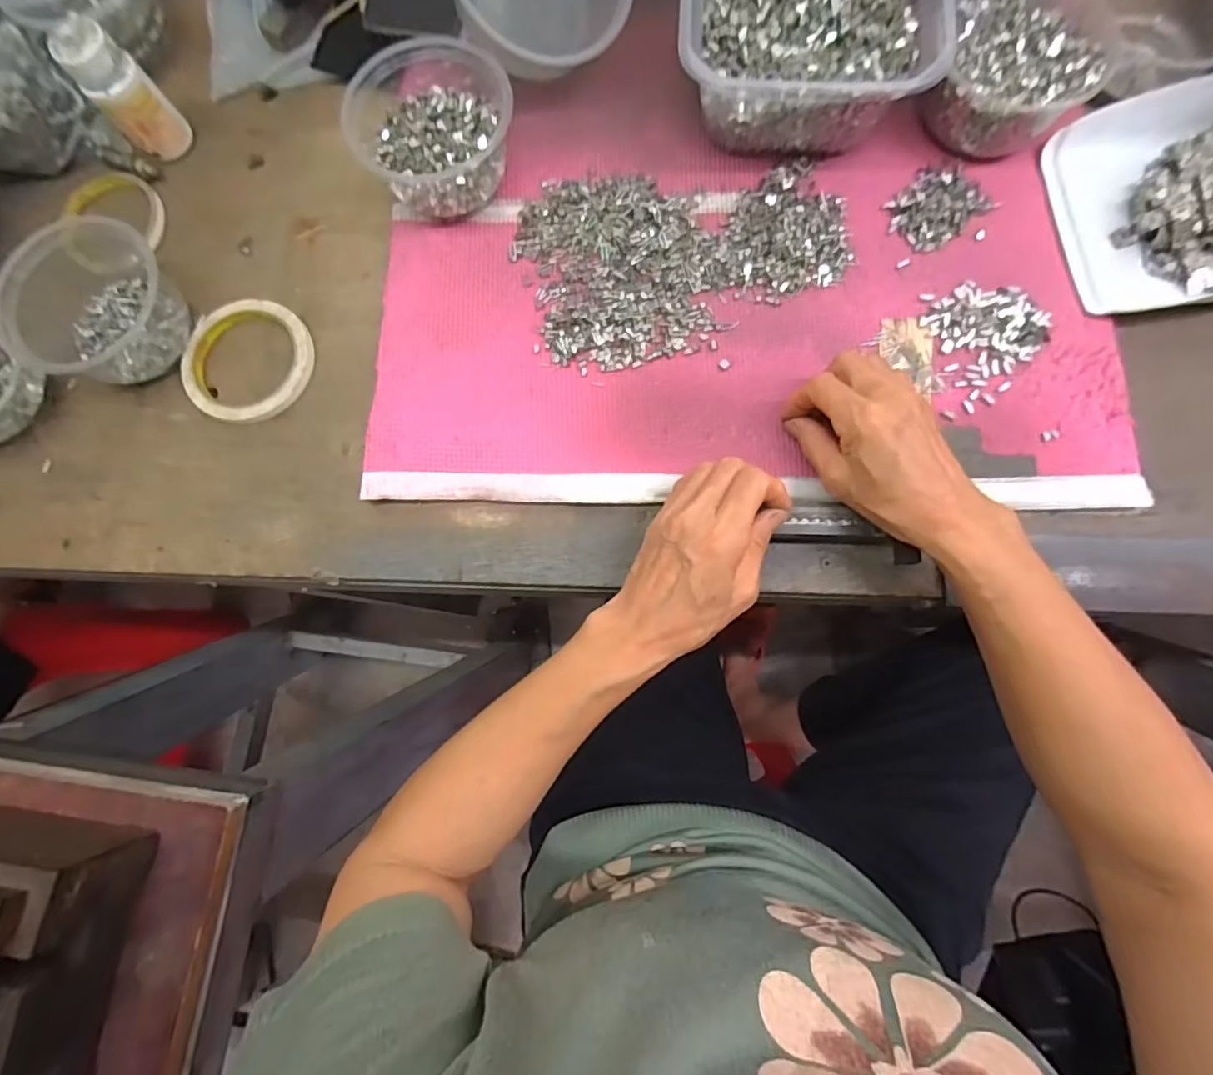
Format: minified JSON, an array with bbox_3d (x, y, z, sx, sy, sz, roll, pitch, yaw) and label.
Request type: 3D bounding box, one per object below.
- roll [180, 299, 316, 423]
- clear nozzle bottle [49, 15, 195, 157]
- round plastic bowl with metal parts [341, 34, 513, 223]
[{"bbox_3d":[-0.277,-0.137,0.440,0.100,0.018,0.097,-1,79,3],"label":"roll"},{"bbox_3d":[-0.374,-0.344,0.445,0.045,0.082,0.044,-43,81,-3],"label":"clear nozzle bottle"},{"bbox_3d":[-0.125,-0.298,0.427,0.109,0.066,0.104,-1,79,3],"label":"round plastic bowl with metal parts"}]

